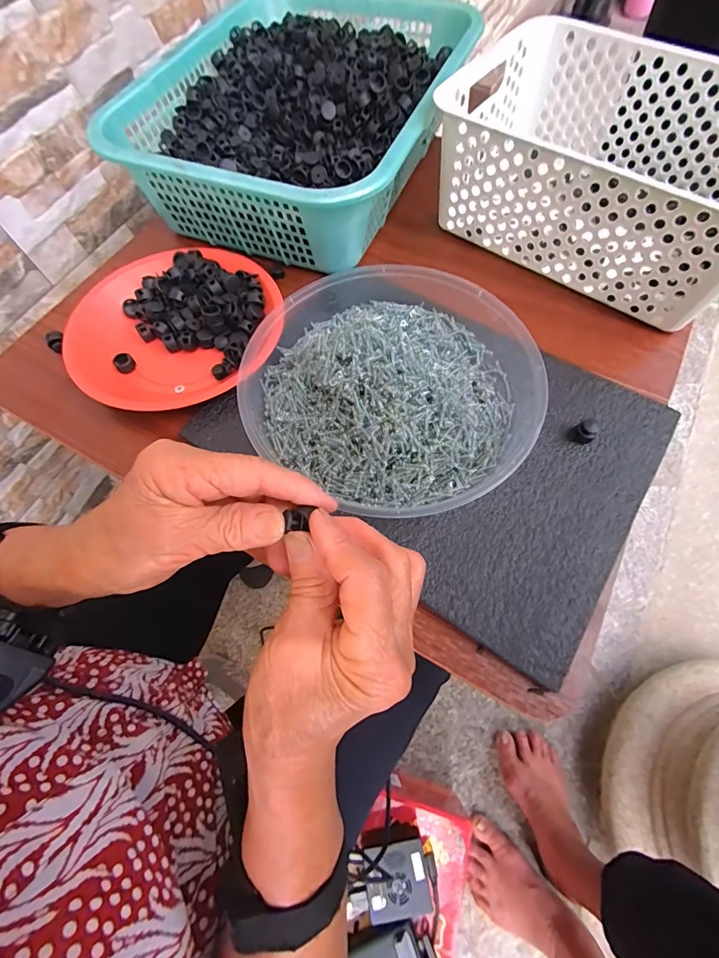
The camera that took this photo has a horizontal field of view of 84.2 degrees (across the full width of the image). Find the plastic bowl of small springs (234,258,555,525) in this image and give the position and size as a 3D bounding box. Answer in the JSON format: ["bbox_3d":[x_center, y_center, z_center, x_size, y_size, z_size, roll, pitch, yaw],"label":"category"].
[{"bbox_3d":[0.025,-0.086,0.325,0.233,0.050,0.222,-1,67,2],"label":"plastic bowl of small springs"}]

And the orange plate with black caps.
[{"bbox_3d":[-0.173,-0.148,0.380,0.169,0.033,0.180,-1,67,2],"label":"orange plate with black caps"}]

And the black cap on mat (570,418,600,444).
[{"bbox_3d":[0.179,-0.038,0.315,0.015,0.016,0.016,-1,67,2],"label":"black cap on mat"}]

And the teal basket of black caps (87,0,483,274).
[{"bbox_3d":[-0.054,-0.406,0.445,0.293,0.092,0.396,19,69,10],"label":"teal basket of black caps"}]

